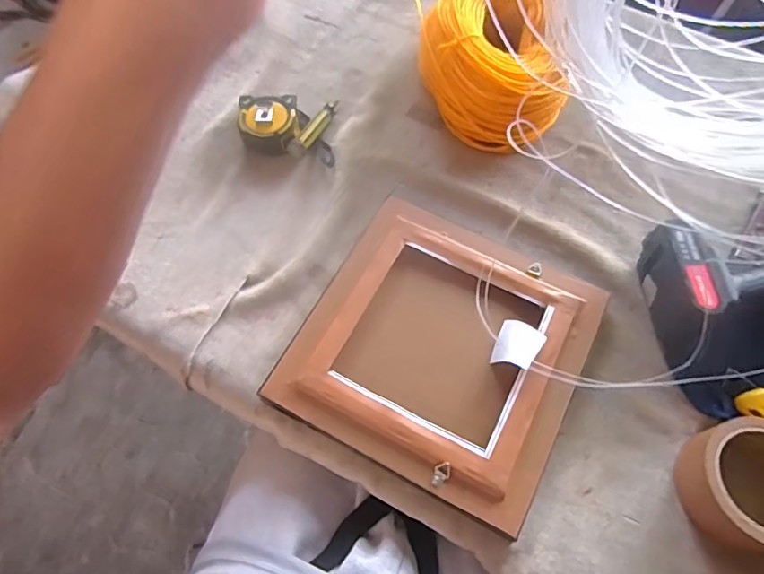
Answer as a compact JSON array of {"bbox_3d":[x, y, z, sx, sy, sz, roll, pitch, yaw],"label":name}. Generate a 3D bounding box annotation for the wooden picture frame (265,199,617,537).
[{"bbox_3d":[0.059,0.052,0.493,0.242,0.025,0.248,26,68,11],"label":"wooden picture frame"}]

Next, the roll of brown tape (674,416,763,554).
[{"bbox_3d":[0.317,0.168,0.426,0.131,0.051,0.098,24,67,10],"label":"roll of brown tape"}]

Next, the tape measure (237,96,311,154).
[{"bbox_3d":[-0.125,-0.184,0.595,0.071,0.037,0.066,0,65,0],"label":"tape measure"}]

